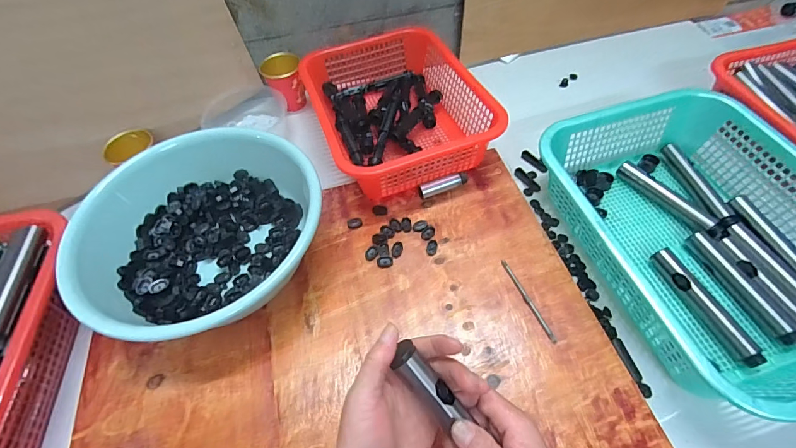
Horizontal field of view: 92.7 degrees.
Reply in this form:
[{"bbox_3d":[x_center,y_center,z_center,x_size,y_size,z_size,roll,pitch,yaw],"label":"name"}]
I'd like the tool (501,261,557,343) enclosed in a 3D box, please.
[{"bbox_3d":[0.162,0.094,0.476,0.007,0.004,0.117,-20,58,-10],"label":"tool"}]

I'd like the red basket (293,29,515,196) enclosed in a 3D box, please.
[{"bbox_3d":[-0.009,-0.198,0.627,0.242,0.083,0.309,-19,58,-9],"label":"red basket"}]

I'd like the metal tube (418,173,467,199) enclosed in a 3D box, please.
[{"bbox_3d":[0.065,-0.059,0.574,0.075,0.021,0.021,-19,58,-9],"label":"metal tube"}]

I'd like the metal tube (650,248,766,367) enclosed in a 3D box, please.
[{"bbox_3d":[0.363,0.096,0.454,0.019,0.019,0.149,-20,58,-10],"label":"metal tube"}]

